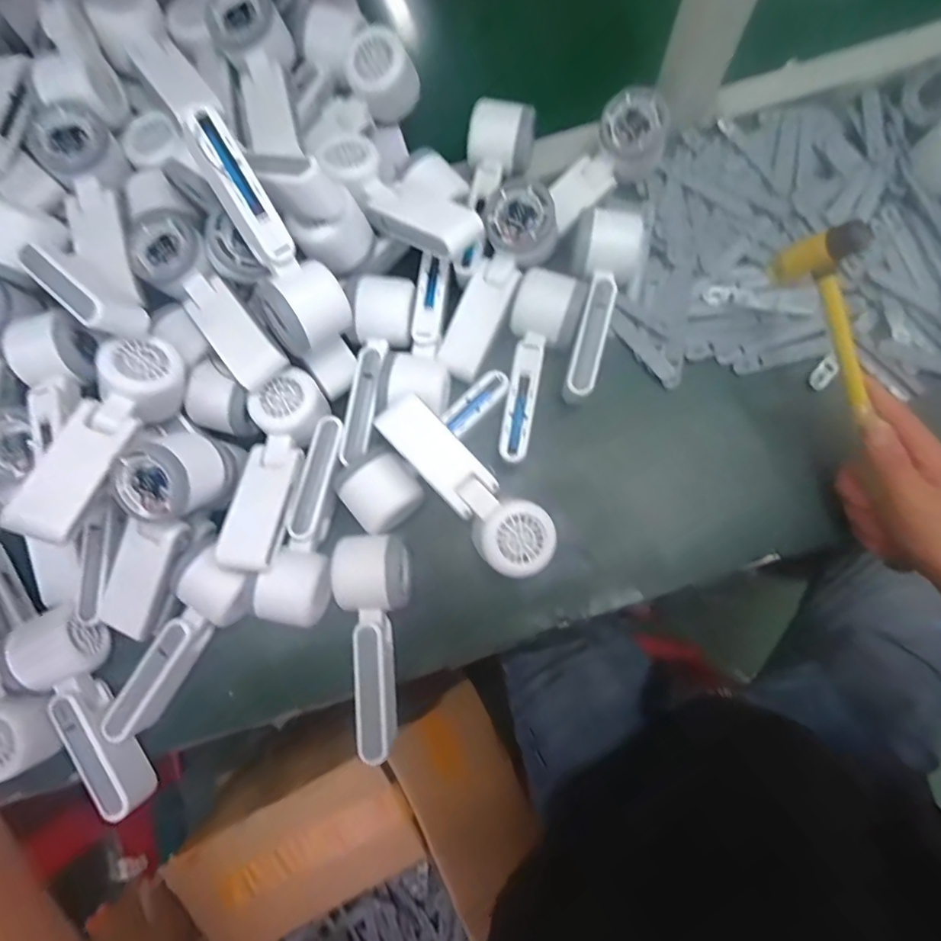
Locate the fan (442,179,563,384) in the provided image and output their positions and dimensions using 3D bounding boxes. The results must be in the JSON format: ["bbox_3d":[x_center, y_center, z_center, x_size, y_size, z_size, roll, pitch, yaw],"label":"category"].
[{"bbox_3d":[0.022,-0.161,0.466,0.056,0.042,0.164,27,101,7],"label":"fan"}]

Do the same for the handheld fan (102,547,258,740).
[{"bbox_3d":[-0.230,0.131,0.425,0.057,0.053,0.167,42,83,9],"label":"handheld fan"}]

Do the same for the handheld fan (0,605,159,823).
[{"bbox_3d":[-0.303,0.190,0.427,0.065,0.050,0.170,-28,79,-4],"label":"handheld fan"}]

